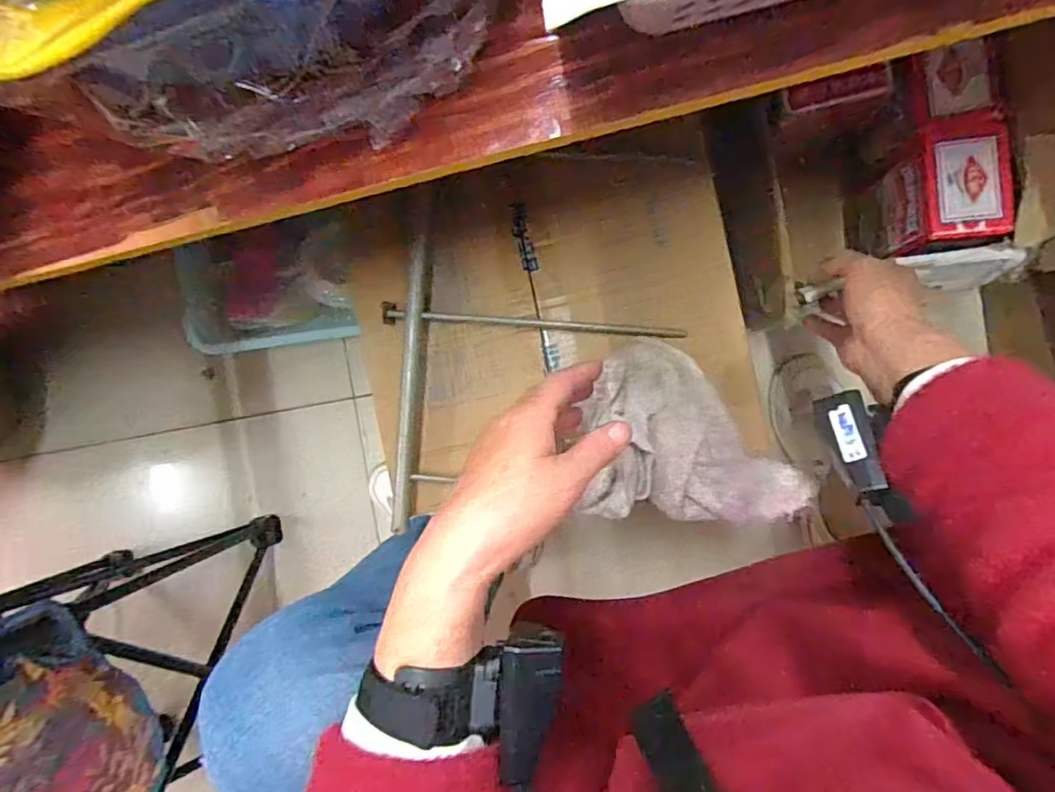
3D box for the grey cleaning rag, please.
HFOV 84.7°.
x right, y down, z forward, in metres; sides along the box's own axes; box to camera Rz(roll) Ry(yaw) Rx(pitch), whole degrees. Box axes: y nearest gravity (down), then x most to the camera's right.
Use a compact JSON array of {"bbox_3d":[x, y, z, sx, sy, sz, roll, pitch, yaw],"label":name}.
[{"bbox_3d":[0.135,0.028,0.447,0.176,0.058,0.131,4,94,7],"label":"grey cleaning rag"}]

